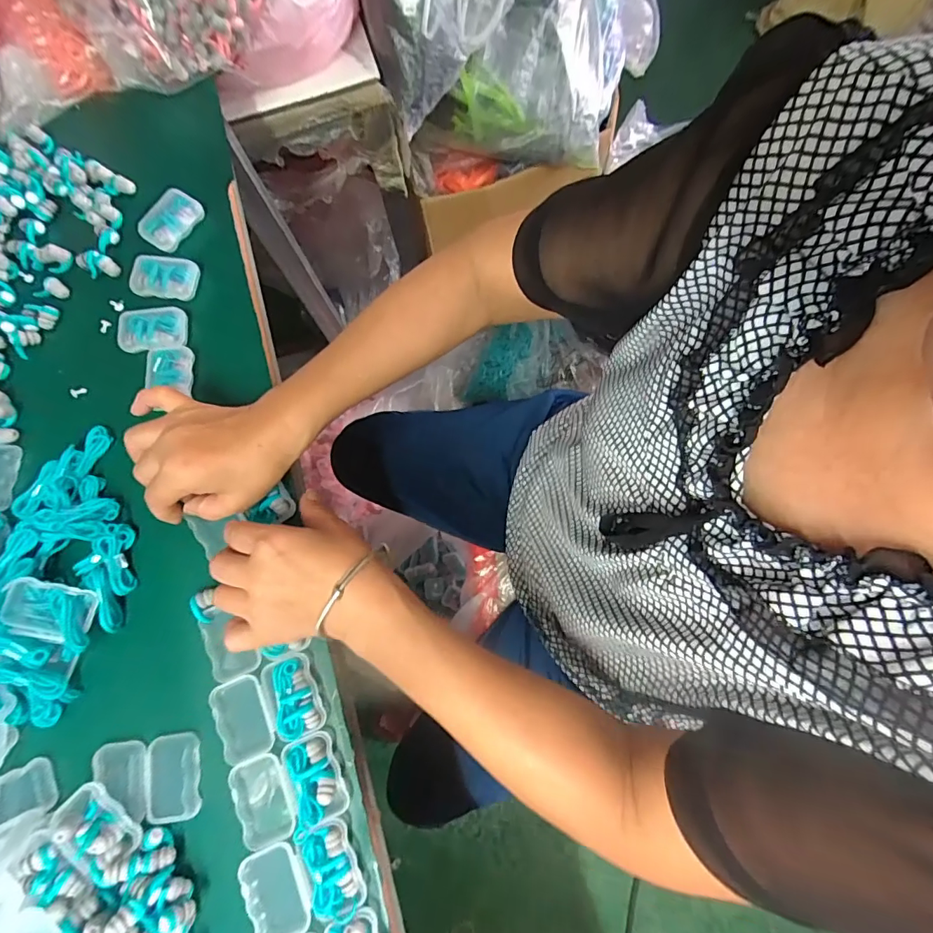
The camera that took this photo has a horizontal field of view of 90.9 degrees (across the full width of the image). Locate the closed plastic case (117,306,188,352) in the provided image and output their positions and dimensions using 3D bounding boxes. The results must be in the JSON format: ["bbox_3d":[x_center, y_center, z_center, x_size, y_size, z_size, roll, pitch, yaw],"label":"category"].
[{"bbox_3d":[-0.276,-0.120,0.404,0.059,0.014,0.042,-6,78,1],"label":"closed plastic case"}]

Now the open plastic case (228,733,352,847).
[{"bbox_3d":[-0.125,0.226,0.320,0.073,0.015,0.056,-21,78,-2],"label":"open plastic case"}]

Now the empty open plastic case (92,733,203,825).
[{"bbox_3d":[-0.230,0.226,0.329,0.072,0.009,0.055,-8,78,0],"label":"empty open plastic case"}]

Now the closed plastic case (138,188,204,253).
[{"bbox_3d":[-0.274,-0.227,0.427,0.038,0.015,0.055,30,81,8],"label":"closed plastic case"}]

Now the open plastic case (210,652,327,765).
[{"bbox_3d":[-0.144,0.174,0.332,0.073,0.014,0.055,-23,78,-3],"label":"open plastic case"}]

